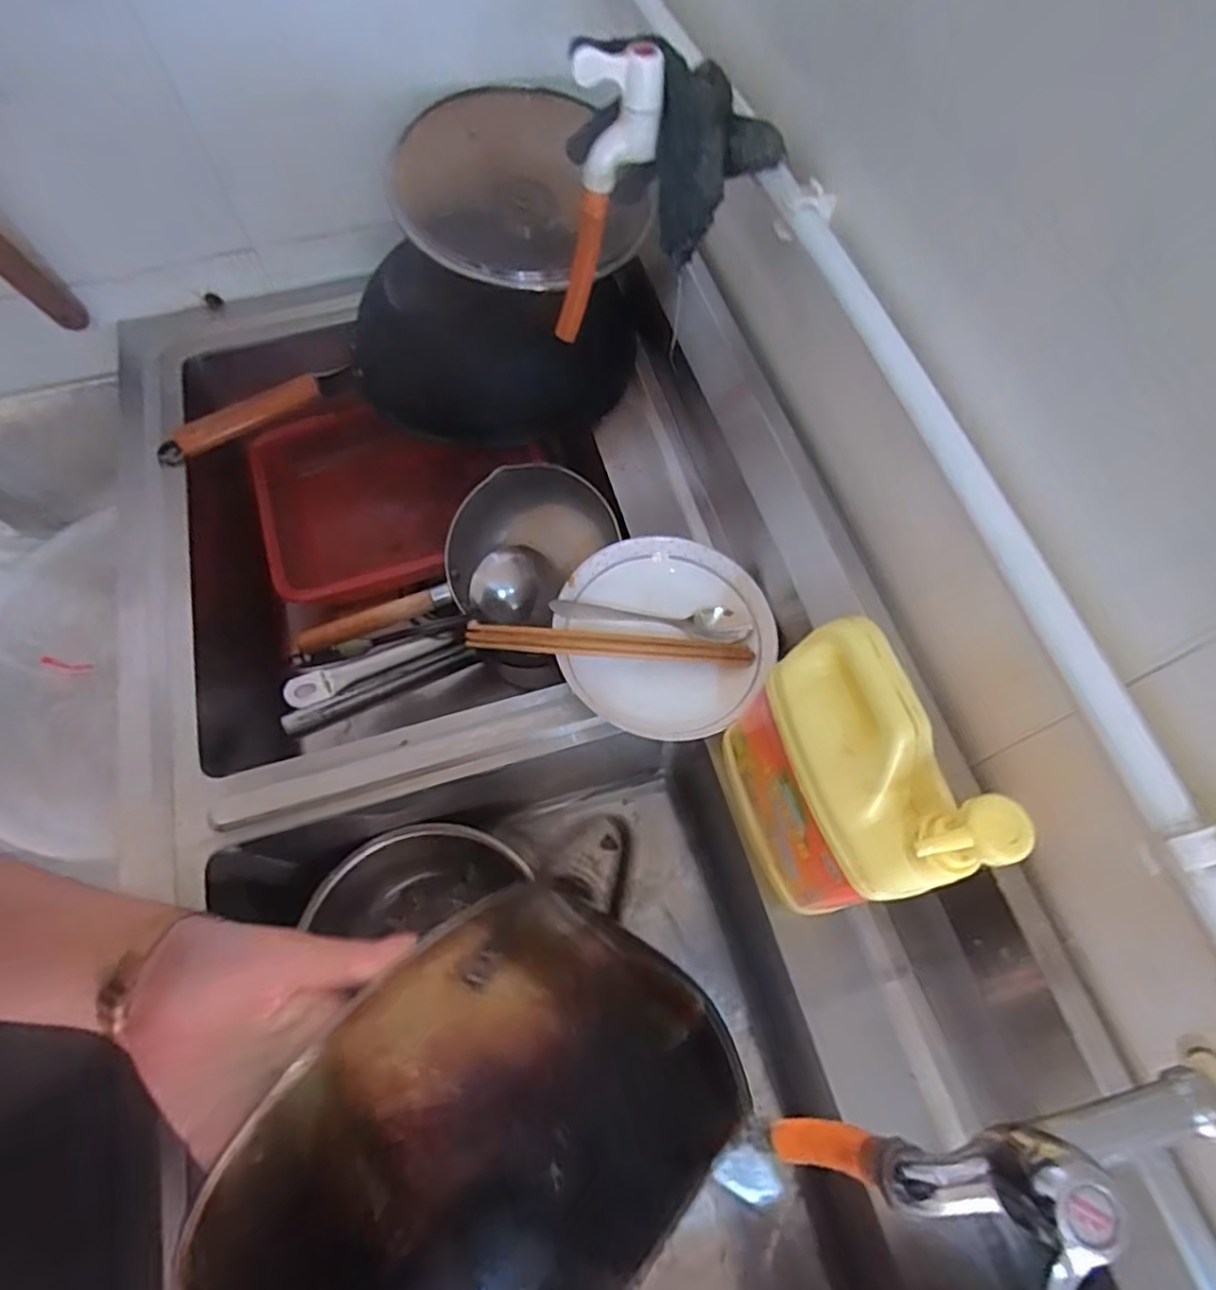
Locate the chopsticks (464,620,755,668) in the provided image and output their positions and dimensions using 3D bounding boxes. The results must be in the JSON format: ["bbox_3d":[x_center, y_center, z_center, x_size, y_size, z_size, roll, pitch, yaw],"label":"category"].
[{"bbox_3d":[0.005,-0.002,0.567,0.239,0.015,0.025,4,65,-12],"label":"chopsticks"}]

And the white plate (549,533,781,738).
[{"bbox_3d":[0.052,-0.009,0.593,0.180,0.027,0.180,1,77,-4],"label":"white plate"}]

